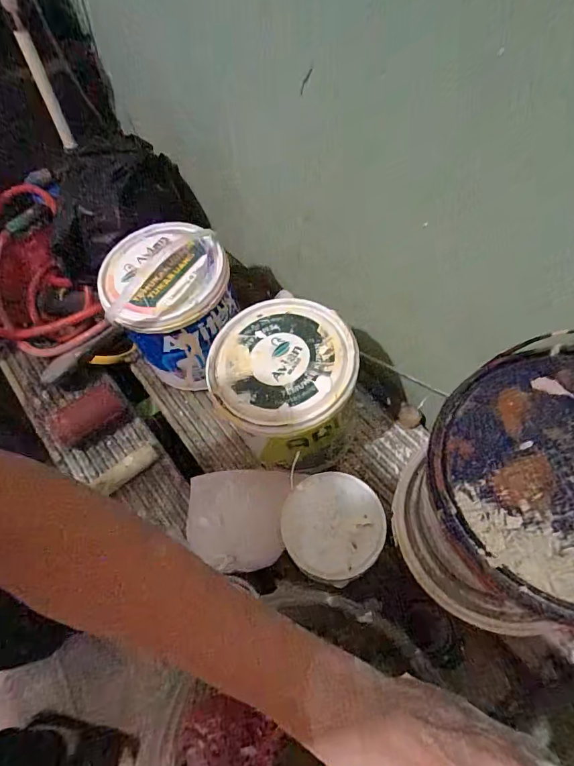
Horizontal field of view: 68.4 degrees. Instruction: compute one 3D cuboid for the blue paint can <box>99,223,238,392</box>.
[{"bbox_3d":[-0.167,-0.110,0.652,0.169,0.203,0.170,-1,59,1],"label":"blue paint can"}]

